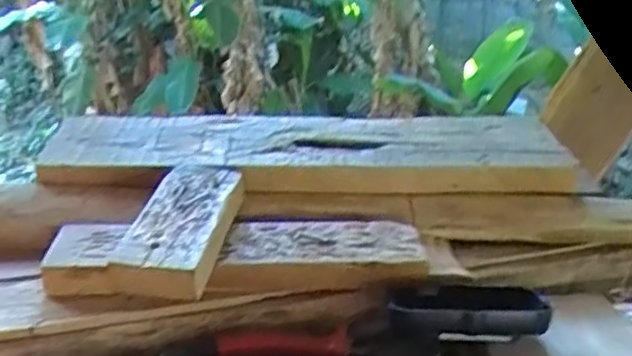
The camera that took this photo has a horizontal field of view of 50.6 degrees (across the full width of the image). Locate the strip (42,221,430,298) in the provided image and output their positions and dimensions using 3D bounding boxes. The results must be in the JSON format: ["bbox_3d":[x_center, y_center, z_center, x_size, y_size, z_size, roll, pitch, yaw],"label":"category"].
[{"bbox_3d":[-0.055,0.058,0.494,0.267,0.024,0.059,-1,26,-5],"label":"strip"}]

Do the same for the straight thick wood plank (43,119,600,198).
[{"bbox_3d":[0.001,-0.021,0.592,0.452,0.027,0.111,0,26,-4],"label":"straight thick wood plank"}]

